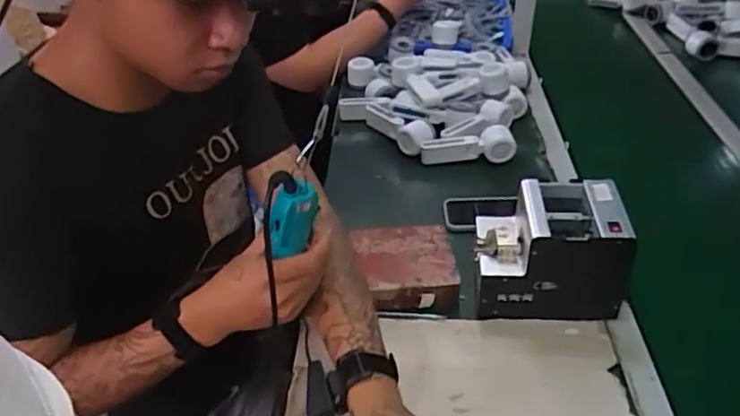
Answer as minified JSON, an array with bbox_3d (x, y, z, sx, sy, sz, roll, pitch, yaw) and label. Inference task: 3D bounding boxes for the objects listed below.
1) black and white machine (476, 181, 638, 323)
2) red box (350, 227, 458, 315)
[{"bbox_3d":[0.236,0.056,0.824,0.181,0.153,0.127,2,37,3],"label":"black and white machine"},{"bbox_3d":[0.050,0.084,0.882,0.141,0.046,0.134,0,37,-1],"label":"red box"}]

